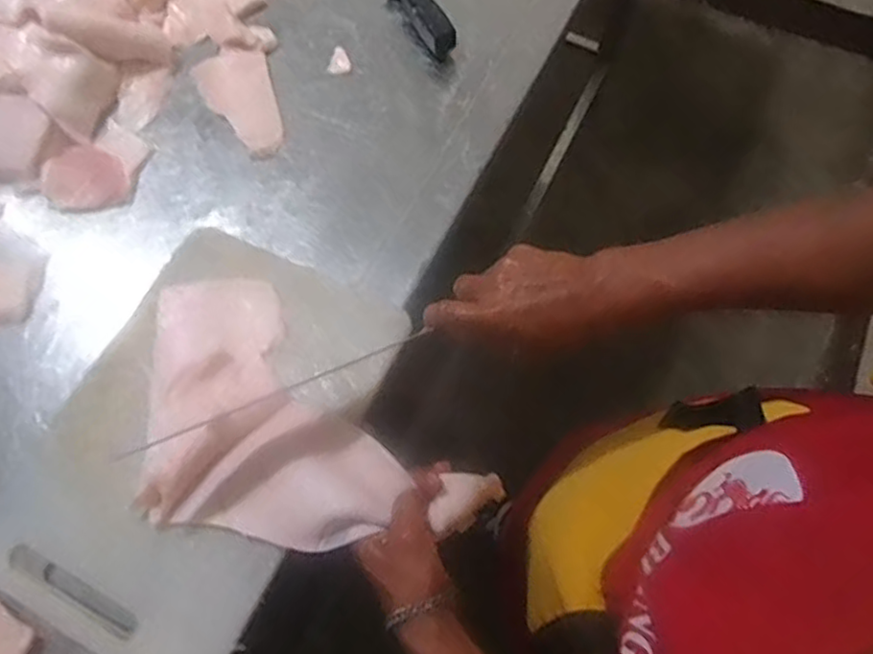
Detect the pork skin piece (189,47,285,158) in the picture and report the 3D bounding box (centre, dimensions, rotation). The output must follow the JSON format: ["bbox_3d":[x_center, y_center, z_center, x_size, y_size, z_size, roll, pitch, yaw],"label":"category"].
[{"bbox_3d":[-0.203,-0.241,0.718,0.074,0.015,0.137,-27,71,-11],"label":"pork skin piece"}]

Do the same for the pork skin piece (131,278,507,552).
[{"bbox_3d":[-0.091,0.060,0.552,0.274,0.062,0.232,0,69,-3],"label":"pork skin piece"}]

